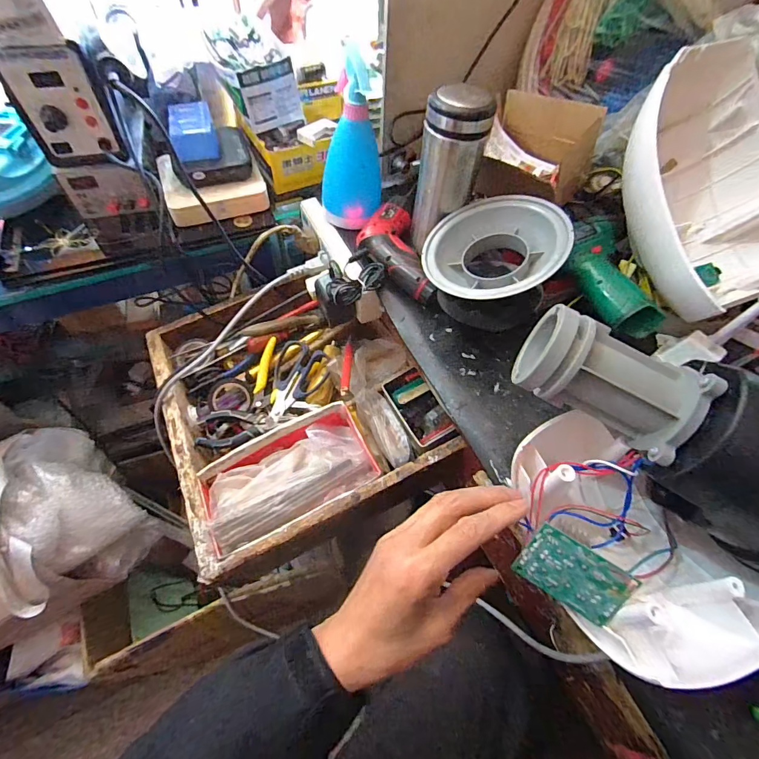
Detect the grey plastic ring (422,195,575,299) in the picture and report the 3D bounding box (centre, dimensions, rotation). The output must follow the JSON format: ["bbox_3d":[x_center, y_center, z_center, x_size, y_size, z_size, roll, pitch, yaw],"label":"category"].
[{"bbox_3d":[0.130,-0.143,0.461,0.151,0.043,0.151,-9,62,17],"label":"grey plastic ring"}]

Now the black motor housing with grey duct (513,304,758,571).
[{"bbox_3d":[0.221,0.033,0.290,0.236,0.092,0.099,32,62,17],"label":"black motor housing with grey duct"}]

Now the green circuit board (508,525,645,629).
[{"bbox_3d":[0.137,0.139,0.290,0.068,0.047,0.004,31,22,15],"label":"green circuit board"}]

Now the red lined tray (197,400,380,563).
[{"bbox_3d":[-0.119,0.124,0.527,0.209,0.060,0.127,-22,61,-16],"label":"red lined tray"}]

